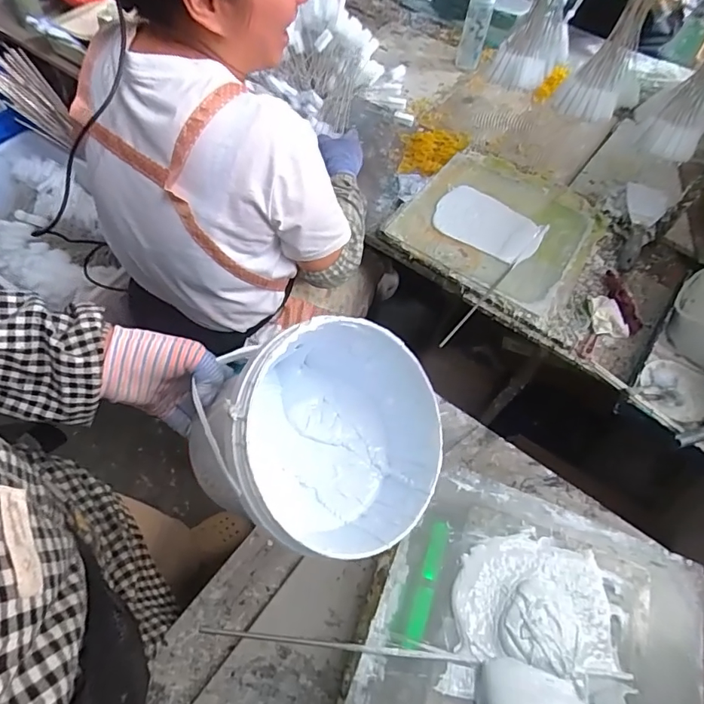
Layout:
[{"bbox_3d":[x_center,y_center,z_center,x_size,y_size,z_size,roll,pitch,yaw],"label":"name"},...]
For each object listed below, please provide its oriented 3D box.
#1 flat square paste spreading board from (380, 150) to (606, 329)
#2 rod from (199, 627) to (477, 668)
[{"bbox_3d":[0.313,-0.267,1.013,0.371,0.021,0.370,34,64,15],"label":"flat square paste spreading board"},{"bbox_3d":[-0.015,0.306,0.500,0.285,0.005,0.008,9,57,-3],"label":"rod"}]

